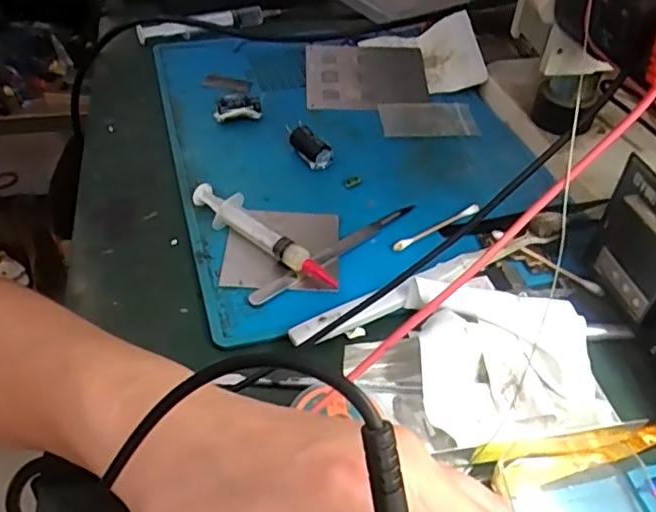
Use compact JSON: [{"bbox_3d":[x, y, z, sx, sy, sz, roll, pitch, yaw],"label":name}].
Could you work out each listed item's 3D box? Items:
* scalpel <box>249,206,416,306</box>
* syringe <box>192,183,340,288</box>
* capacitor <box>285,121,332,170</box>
[{"bbox_3d":[0.004,-0.004,0.368,0.129,0.009,0.013,-33,54,-30],"label":"scalpel"},{"bbox_3d":[-0.041,-0.012,0.359,0.108,0.021,0.017,33,52,28],"label":"syringe"},{"bbox_3d":[-0.013,-0.077,0.429,0.018,0.017,0.038,-24,50,-24],"label":"capacitor"}]

